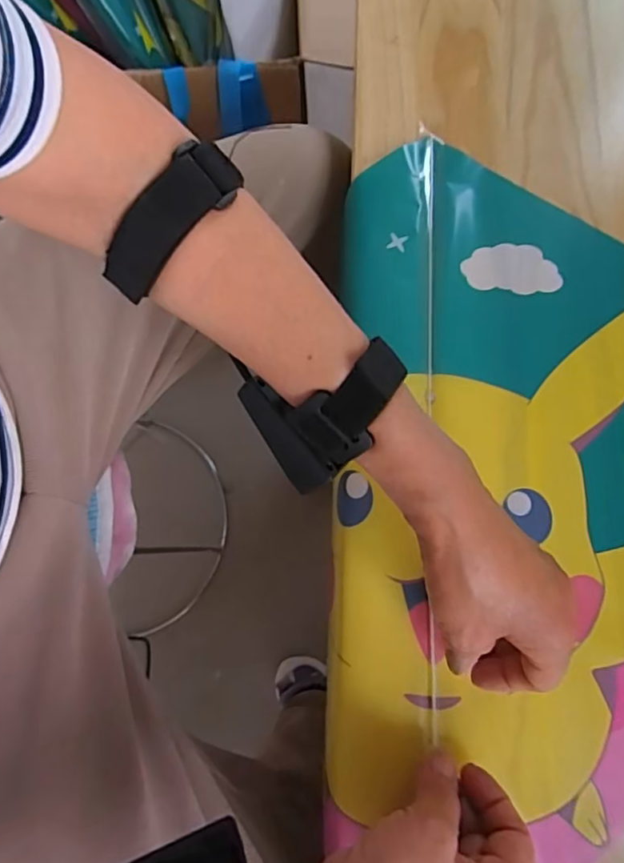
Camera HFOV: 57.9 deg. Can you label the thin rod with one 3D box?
[{"bbox_3d":[0.082,-0.012,0.389,0.006,0.008,0.418,2,79,2],"label":"thin rod"}]

